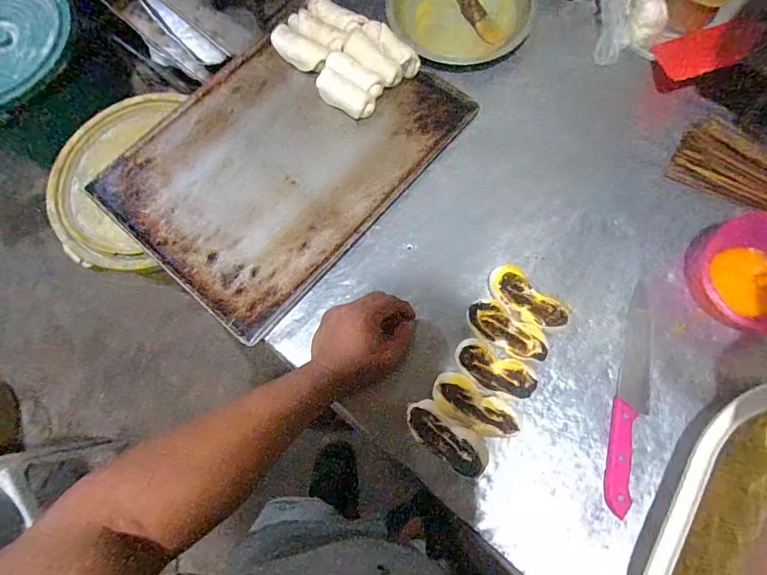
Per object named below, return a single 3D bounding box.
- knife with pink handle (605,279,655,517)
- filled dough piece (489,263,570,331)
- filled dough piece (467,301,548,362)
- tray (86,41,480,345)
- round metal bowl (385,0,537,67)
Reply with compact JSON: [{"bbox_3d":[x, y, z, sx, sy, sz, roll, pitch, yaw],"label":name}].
[{"bbox_3d":[0.286,0.120,0.481,0.035,0.015,0.257,18,76,6],"label":"knife with pink handle"},{"bbox_3d":[0.171,0.018,0.508,0.100,0.034,0.054,34,78,10],"label":"filled dough piece"},{"bbox_3d":[0.145,0.053,0.500,0.099,0.029,0.042,31,78,9],"label":"filled dough piece"},{"bbox_3d":[-0.131,-0.185,0.578,0.319,0.015,0.440,41,79,11],"label":"tray"},{"bbox_3d":[0.113,-0.419,0.624,0.207,0.024,0.189,0,75,1],"label":"round metal bowl"}]

